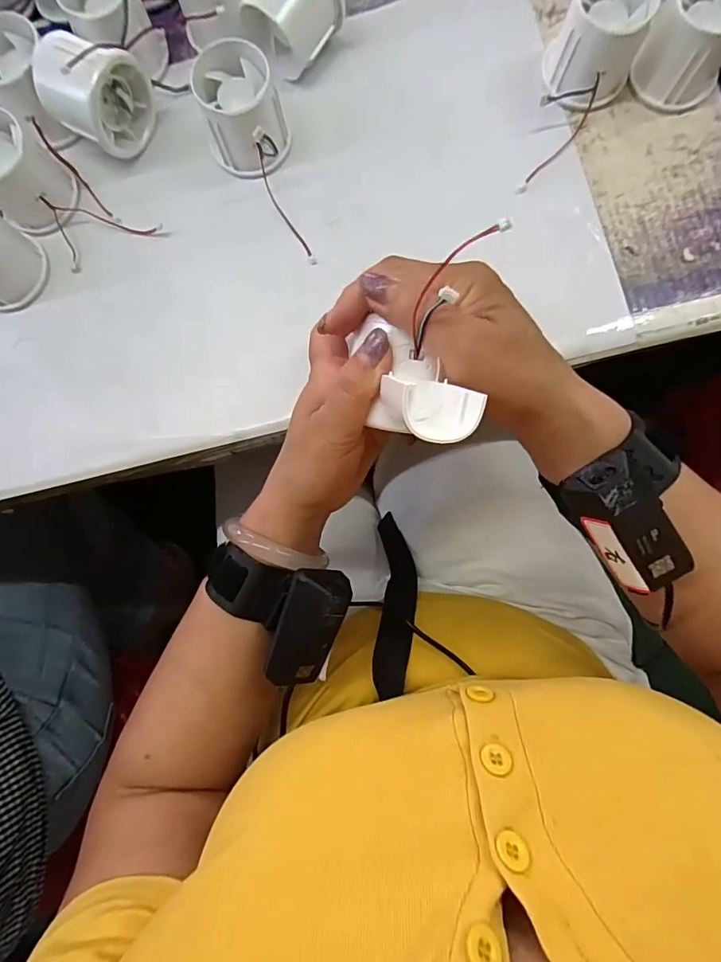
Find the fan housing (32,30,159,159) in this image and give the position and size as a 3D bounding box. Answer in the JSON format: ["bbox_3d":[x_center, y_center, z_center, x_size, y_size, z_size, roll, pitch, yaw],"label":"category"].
[{"bbox_3d":[-0.179,-0.260,0.314,0.056,0.058,0.059,30,85,6],"label":"fan housing"}]

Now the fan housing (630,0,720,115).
[{"bbox_3d":[0.216,-0.284,0.304,0.051,0.050,0.055,0,83,3],"label":"fan housing"}]

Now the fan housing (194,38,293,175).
[{"bbox_3d":[-0.079,-0.245,0.318,0.056,0.045,0.065,-17,82,1],"label":"fan housing"}]

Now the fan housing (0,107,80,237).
[{"bbox_3d":[-0.234,-0.205,0.319,0.055,0.050,0.054,33,86,6],"label":"fan housing"}]

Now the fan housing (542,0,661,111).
[{"bbox_3d":[0.154,-0.285,0.307,0.055,0.050,0.055,0,83,3],"label":"fan housing"}]

